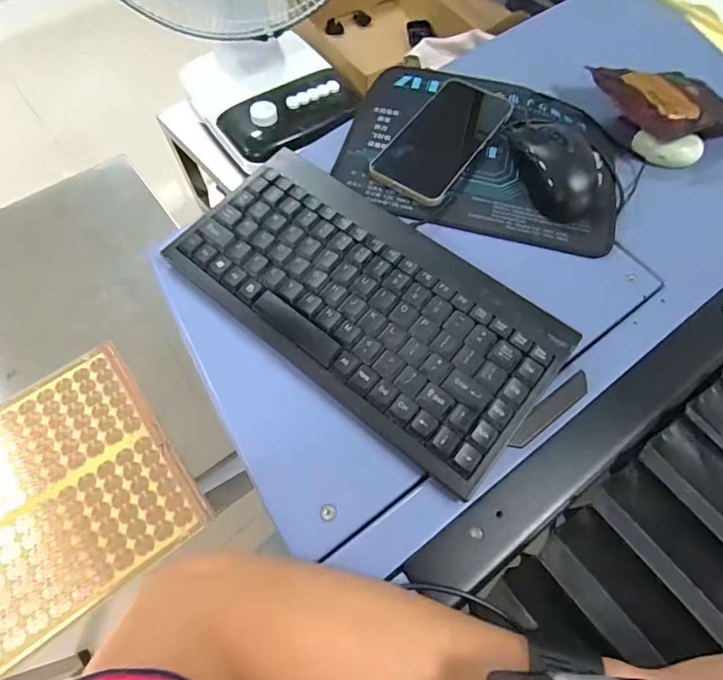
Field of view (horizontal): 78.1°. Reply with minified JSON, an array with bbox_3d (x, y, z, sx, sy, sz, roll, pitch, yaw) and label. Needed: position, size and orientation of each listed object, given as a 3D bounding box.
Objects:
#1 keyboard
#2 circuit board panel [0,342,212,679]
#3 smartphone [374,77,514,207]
[{"bbox_3d":[0.000,-0.034,0.338,0.290,0.018,0.145,37,69,15],"label":"keyboard"},{"bbox_3d":[-0.463,0.242,0.535,0.473,0.019,0.300,-35,70,-17],"label":"circuit board panel"},{"bbox_3d":[0.081,-0.199,0.435,0.078,0.008,0.165,32,68,14],"label":"smartphone"}]

